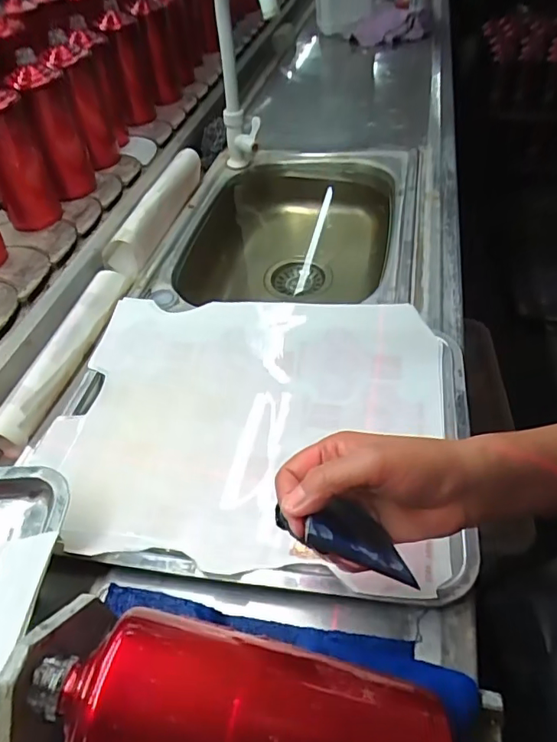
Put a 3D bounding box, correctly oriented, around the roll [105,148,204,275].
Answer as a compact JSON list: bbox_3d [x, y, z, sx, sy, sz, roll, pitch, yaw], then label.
[{"bbox_3d":[-0.168,-0.255,0.770,0.045,0.039,0.294,9,49,12],"label":"roll"}]

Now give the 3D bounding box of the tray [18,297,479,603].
[{"bbox_3d":[-0.027,0.039,0.488,0.377,0.026,0.301,5,48,8],"label":"tray"}]

